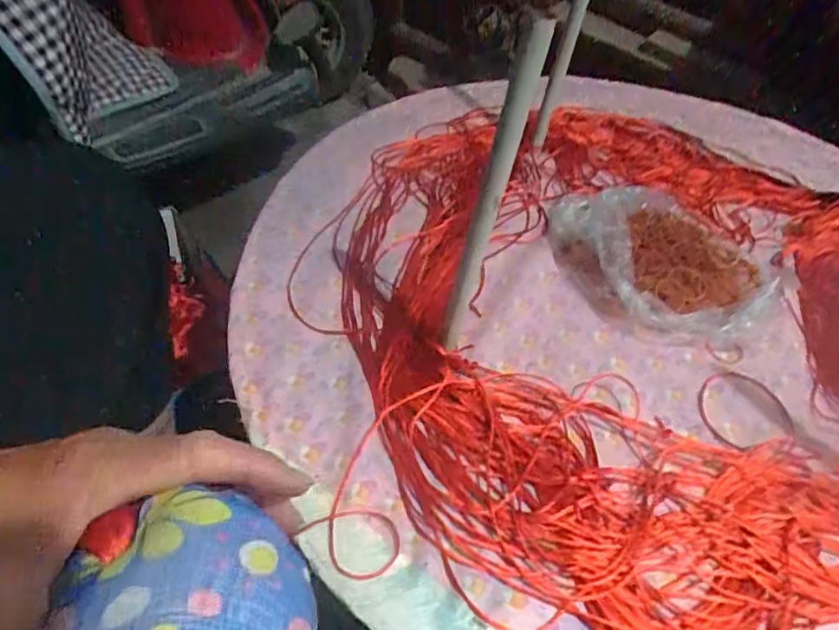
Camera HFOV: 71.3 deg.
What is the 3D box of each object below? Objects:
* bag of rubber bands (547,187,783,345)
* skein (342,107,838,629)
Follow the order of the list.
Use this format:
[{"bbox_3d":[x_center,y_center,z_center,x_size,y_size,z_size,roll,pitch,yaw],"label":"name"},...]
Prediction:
[{"bbox_3d":[0.231,-0.067,0.569,0.217,0.050,0.187,32,55,19],"label":"bag of rubber bands"},{"bbox_3d":[0.190,-0.011,0.541,0.524,0.035,0.611,7,51,2],"label":"skein"}]

